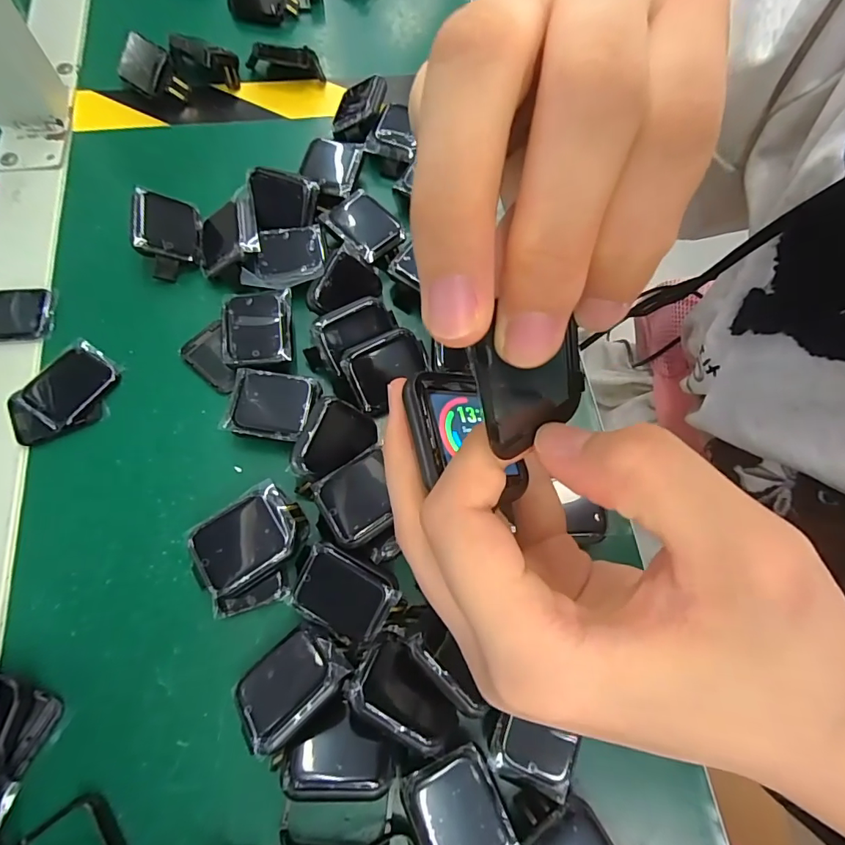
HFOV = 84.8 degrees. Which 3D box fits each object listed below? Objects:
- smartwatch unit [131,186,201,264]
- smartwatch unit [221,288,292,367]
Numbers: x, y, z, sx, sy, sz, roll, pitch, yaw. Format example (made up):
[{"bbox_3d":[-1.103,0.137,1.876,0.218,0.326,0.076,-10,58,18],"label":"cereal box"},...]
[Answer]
[{"bbox_3d":[-0.149,-0.114,0.270,0.035,0.012,0.047,4,65,-36],"label":"smartwatch unit"},{"bbox_3d":[-0.089,-0.050,0.252,0.035,0.015,0.044,-4,70,-6],"label":"smartwatch unit"}]

